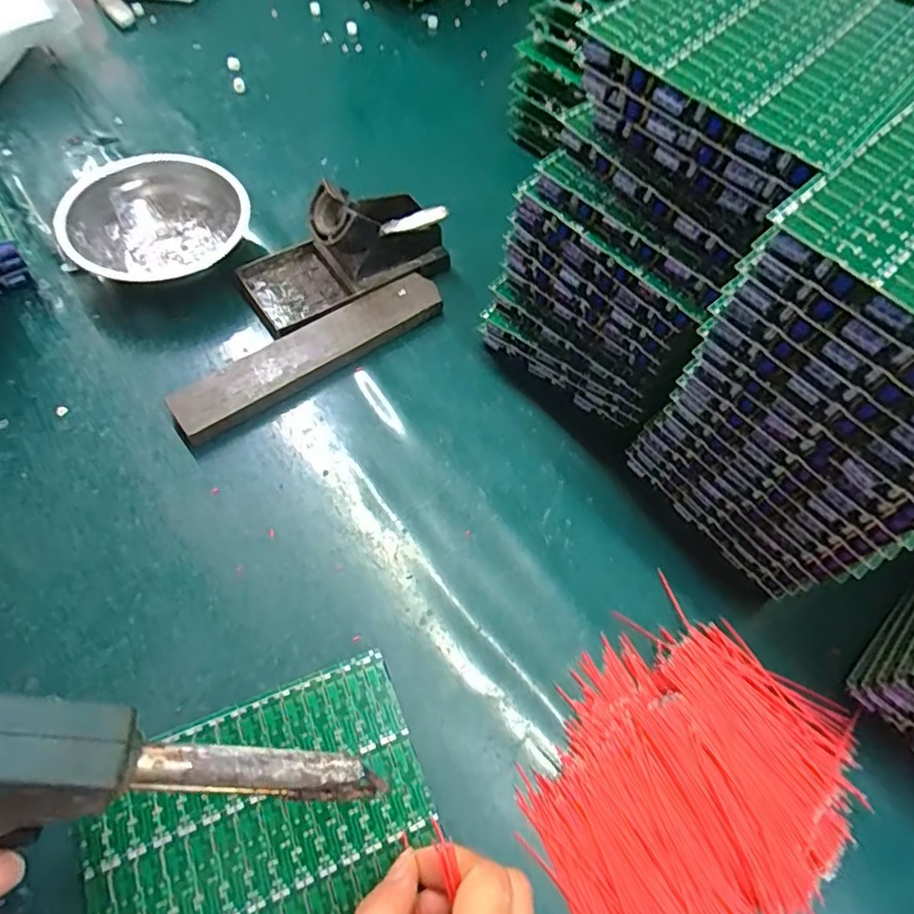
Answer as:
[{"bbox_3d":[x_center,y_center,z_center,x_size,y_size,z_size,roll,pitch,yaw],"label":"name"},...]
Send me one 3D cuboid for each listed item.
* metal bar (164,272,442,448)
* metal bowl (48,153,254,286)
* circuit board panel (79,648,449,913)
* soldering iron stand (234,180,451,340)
[{"bbox_3d":[-0.099,-0.076,0.405,0.200,0.023,0.035,-34,69,-20],"label":"metal bar"},{"bbox_3d":[-0.222,-0.172,0.440,0.124,0.043,0.124,2,62,-3],"label":"metal bowl"},{"bbox_3d":[-0.087,0.176,0.267,0.148,0.004,0.123,-18,64,-16],"label":"circuit board panel"},{"bbox_3d":[-0.084,-0.157,0.427,0.147,0.065,0.073,-31,68,-19],"label":"soldering iron stand"}]

